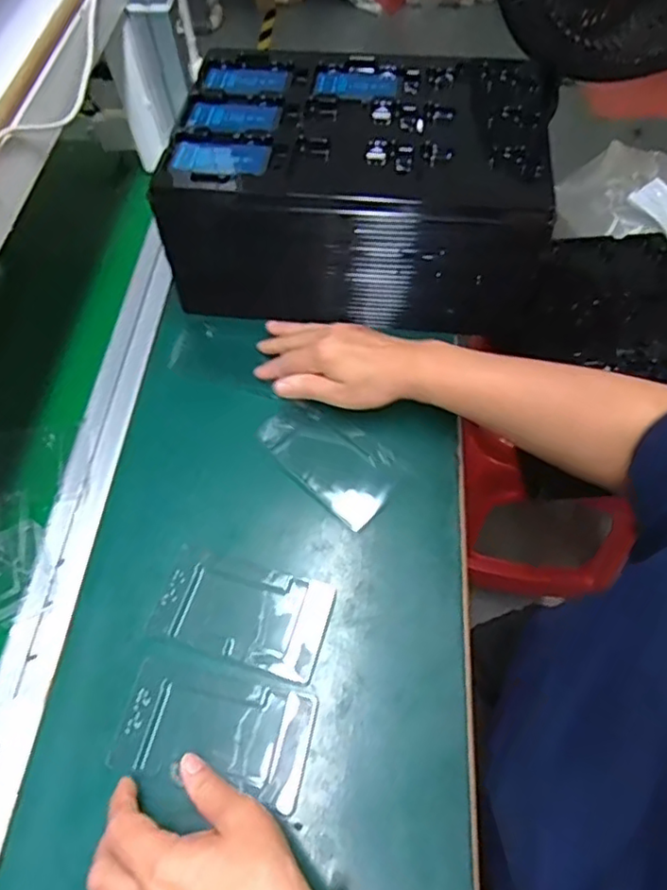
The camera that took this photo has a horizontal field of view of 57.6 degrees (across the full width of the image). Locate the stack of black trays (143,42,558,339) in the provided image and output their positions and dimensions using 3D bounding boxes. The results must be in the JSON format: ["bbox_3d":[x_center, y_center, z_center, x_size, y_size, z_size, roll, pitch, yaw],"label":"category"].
[{"bbox_3d":[0.026,-0.255,0.596,0.327,0.135,0.217,5,59,6],"label":"stack of black trays"}]

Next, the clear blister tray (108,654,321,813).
[{"bbox_3d":[-0.080,0.194,0.413,0.126,0.016,0.070,9,60,8],"label":"clear blister tray"}]

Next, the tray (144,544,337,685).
[{"bbox_3d":[-0.068,0.125,0.459,0.127,0.015,0.072,14,61,11],"label":"tray"}]

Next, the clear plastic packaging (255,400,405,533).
[{"bbox_3d":[-0.004,0.008,0.526,0.127,0.017,0.072,38,68,22],"label":"clear plastic packaging"}]

